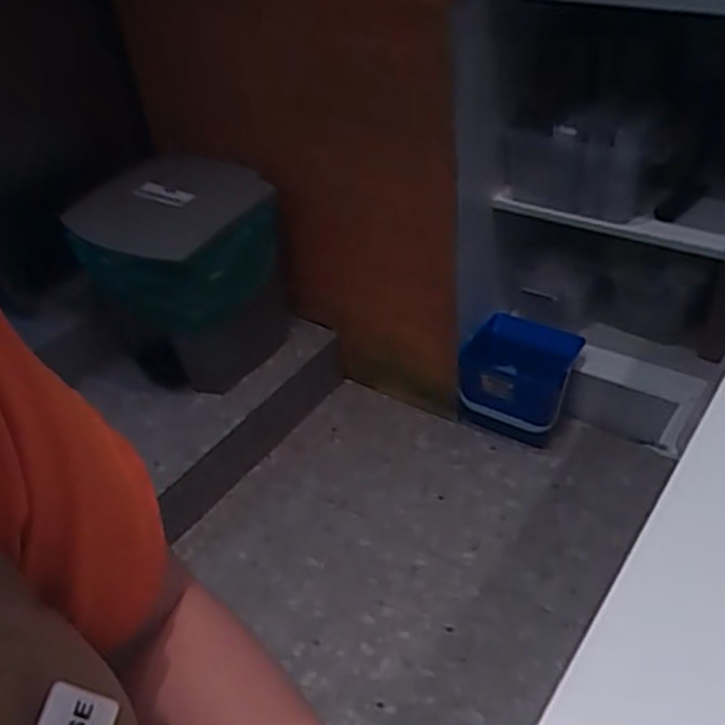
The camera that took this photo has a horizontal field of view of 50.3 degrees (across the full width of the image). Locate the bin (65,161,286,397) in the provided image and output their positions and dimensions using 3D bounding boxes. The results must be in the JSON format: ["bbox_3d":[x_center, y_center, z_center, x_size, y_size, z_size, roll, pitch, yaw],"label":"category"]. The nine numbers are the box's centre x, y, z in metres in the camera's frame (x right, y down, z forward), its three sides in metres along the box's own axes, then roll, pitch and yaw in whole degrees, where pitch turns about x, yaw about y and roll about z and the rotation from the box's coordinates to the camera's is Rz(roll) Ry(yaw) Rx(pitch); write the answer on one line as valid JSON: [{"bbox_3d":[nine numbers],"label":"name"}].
[{"bbox_3d":[-0.363,-0.184,1.725,0.348,0.468,0.348,-4,40,4],"label":"bin"}]

